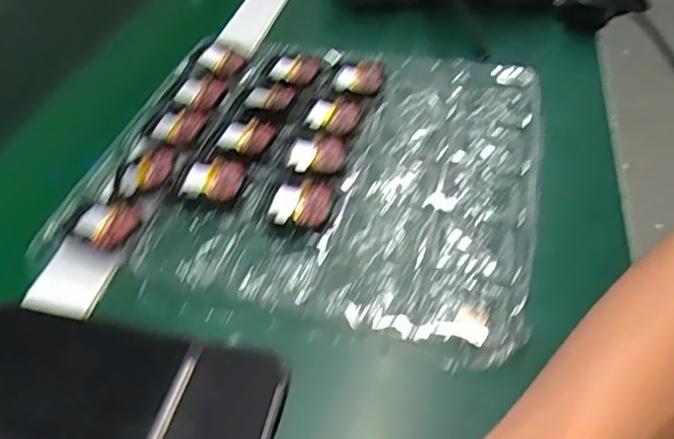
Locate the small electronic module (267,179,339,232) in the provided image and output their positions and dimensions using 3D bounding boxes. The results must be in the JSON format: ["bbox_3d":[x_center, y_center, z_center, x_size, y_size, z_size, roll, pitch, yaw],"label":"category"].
[{"bbox_3d":[-0.021,-0.010,0.392,0.039,0.009,0.037,11,45,10],"label":"small electronic module"}]

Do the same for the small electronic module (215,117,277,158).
[{"bbox_3d":[-0.065,-0.057,0.435,0.035,0.010,0.040,11,45,10],"label":"small electronic module"}]

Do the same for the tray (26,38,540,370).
[{"bbox_3d":[-0.011,-0.048,0.432,0.286,0.015,0.275,11,46,11],"label":"tray"}]

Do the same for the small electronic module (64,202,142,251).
[{"bbox_3d":[-0.142,0.001,0.379,0.043,0.007,0.033,17,47,16],"label":"small electronic module"}]

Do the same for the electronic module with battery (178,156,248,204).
[{"bbox_3d":[-0.079,-0.026,0.408,0.036,0.009,0.039,11,45,10],"label":"electronic module with battery"}]

